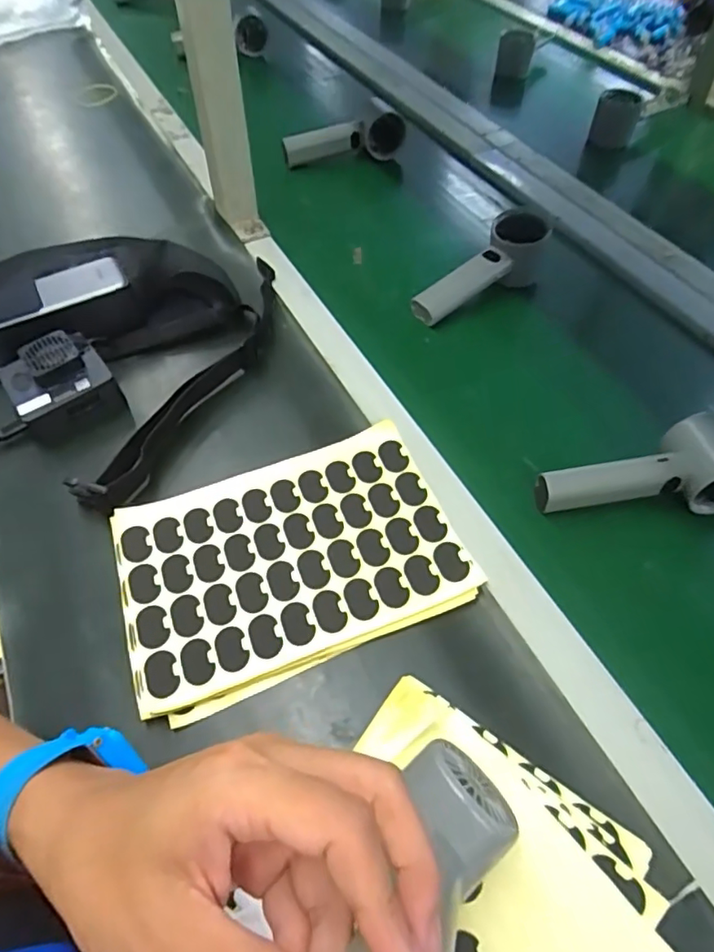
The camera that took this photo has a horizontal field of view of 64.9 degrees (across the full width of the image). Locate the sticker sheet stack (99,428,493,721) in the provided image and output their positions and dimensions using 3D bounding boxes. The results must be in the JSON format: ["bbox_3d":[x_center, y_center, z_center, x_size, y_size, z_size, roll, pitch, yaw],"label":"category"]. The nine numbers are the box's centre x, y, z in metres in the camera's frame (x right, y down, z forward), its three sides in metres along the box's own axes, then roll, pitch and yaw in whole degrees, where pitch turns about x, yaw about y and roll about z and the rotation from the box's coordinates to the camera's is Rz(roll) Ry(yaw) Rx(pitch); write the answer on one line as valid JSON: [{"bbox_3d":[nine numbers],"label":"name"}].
[{"bbox_3d":[-0.049,0.056,0.392,0.223,0.020,0.154,-19,57,-13],"label":"sticker sheet stack"}]

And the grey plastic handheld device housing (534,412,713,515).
[{"bbox_3d":[0.210,-0.006,0.410,0.156,0.052,0.051,-5,54,-2],"label":"grey plastic handheld device housing"}]

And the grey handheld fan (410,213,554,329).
[{"bbox_3d":[0.123,-0.200,0.548,0.151,0.058,0.054,-36,61,-22],"label":"grey handheld fan"}]

